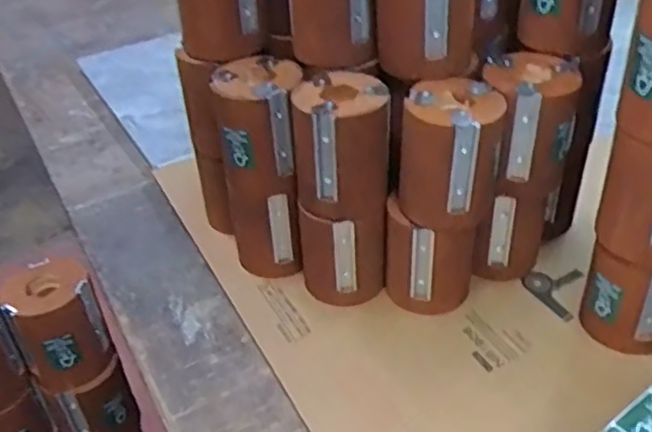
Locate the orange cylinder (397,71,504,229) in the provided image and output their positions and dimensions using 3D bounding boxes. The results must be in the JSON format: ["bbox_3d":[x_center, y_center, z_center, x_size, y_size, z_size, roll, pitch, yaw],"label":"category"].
[{"bbox_3d":[0.101,-0.051,0.556,0.080,0.100,0.077,9,40,19],"label":"orange cylinder"}]

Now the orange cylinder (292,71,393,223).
[{"bbox_3d":[0.013,-0.060,0.572,0.081,0.100,0.076,-6,38,1],"label":"orange cylinder"}]

